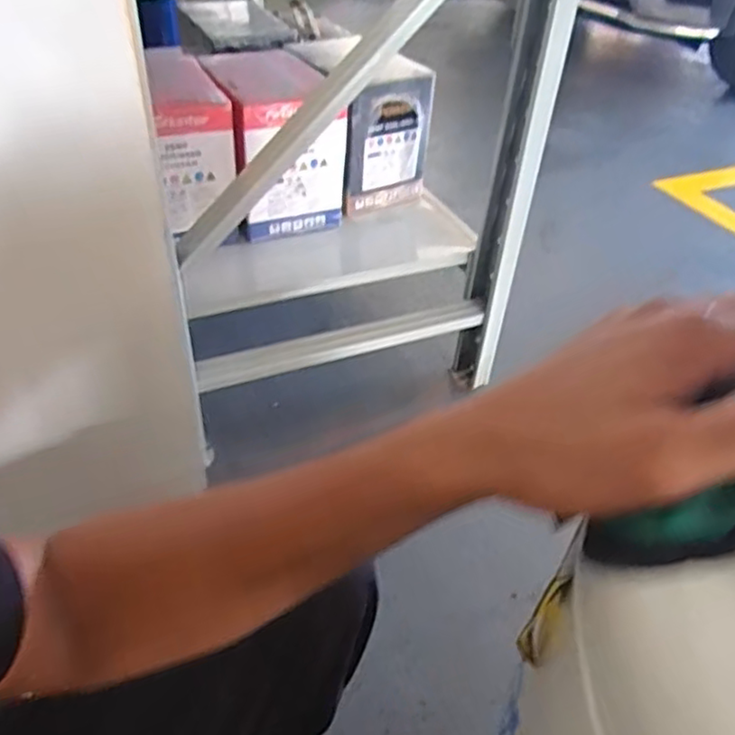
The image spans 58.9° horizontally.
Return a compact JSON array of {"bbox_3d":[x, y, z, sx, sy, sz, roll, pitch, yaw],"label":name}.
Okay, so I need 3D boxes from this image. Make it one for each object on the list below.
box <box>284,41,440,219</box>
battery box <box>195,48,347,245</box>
[{"bbox_3d":[-0.023,-0.481,1.266,0.195,0.250,0.260,-24,48,-27],"label":"box"},{"bbox_3d":[-0.174,-0.410,1.179,0.198,0.238,0.282,-17,45,-20],"label":"battery box"}]

